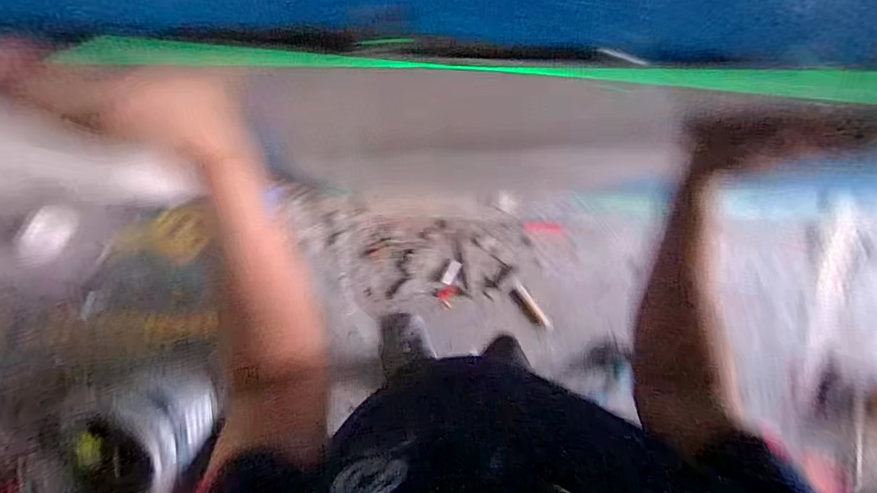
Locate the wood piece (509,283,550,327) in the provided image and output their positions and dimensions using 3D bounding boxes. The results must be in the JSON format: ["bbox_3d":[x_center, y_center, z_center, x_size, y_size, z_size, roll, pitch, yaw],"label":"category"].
[{"bbox_3d":[0.296,0.196,1.385,0.048,0.029,0.169,-40,95,-2],"label":"wood piece"}]

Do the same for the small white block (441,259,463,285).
[{"bbox_3d":[0.042,0.084,1.365,0.038,0.011,0.082,28,90,-6],"label":"small white block"}]

